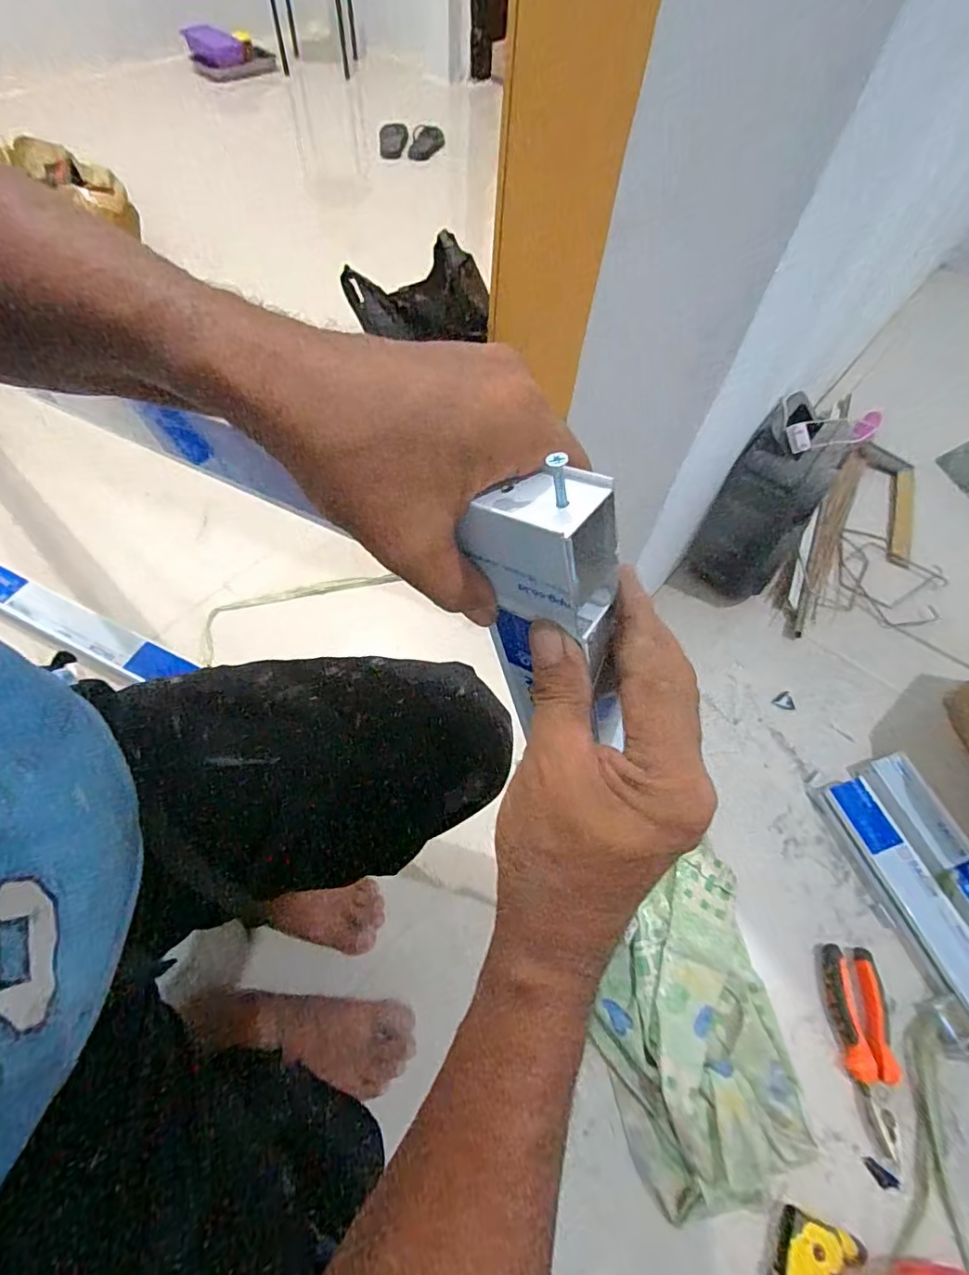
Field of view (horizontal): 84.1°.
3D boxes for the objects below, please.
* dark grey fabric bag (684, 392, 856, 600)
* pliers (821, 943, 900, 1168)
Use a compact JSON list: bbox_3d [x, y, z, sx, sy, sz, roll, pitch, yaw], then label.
[{"bbox_3d":[0.439,-0.204,0.860,0.137,0.308,0.146,26,60,13],"label":"dark grey fabric bag"},{"bbox_3d":[0.449,0.477,0.632,0.073,0.029,0.197,8,60,3],"label":"pliers"}]

